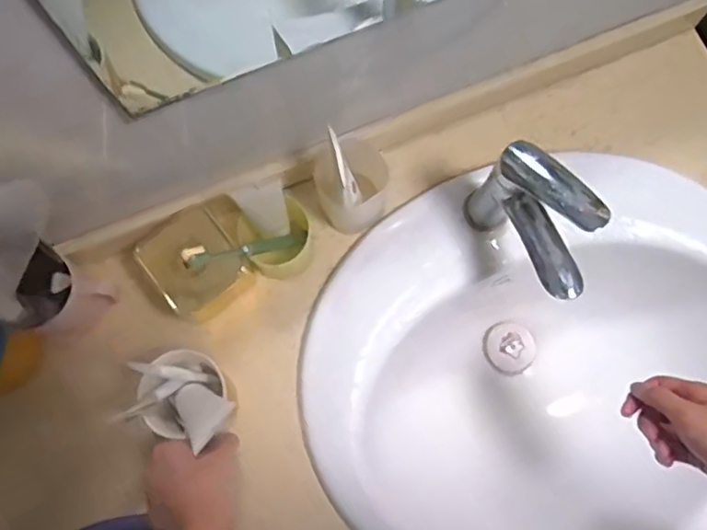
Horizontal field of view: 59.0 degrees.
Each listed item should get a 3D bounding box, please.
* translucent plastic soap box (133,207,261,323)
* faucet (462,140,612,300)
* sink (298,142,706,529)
[{"bbox_3d":[-0.169,-0.001,0.677,0.087,0.072,0.091,-37,79,-7],"label":"translucent plastic soap box"},{"bbox_3d":[0.180,-0.029,0.626,0.062,0.179,0.140,-29,78,-5],"label":"faucet"},{"bbox_3d":[0.217,0.123,0.741,0.543,0.201,0.447,-27,78,-5],"label":"sink"}]

